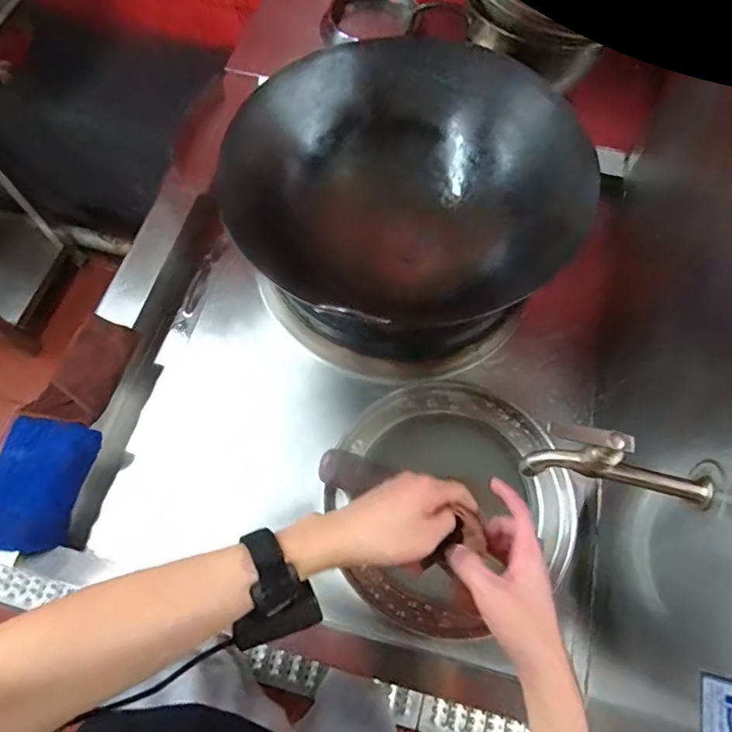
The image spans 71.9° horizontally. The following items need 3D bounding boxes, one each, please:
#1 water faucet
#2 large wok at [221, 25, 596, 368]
[{"bbox_3d":[0.229,0.088,0.440,0.153,0.083,0.040,10,66,2],"label":"water faucet"},{"bbox_3d":[0.060,-0.253,0.738,0.405,0.189,0.430,1,66,-2],"label":"large wok"}]

